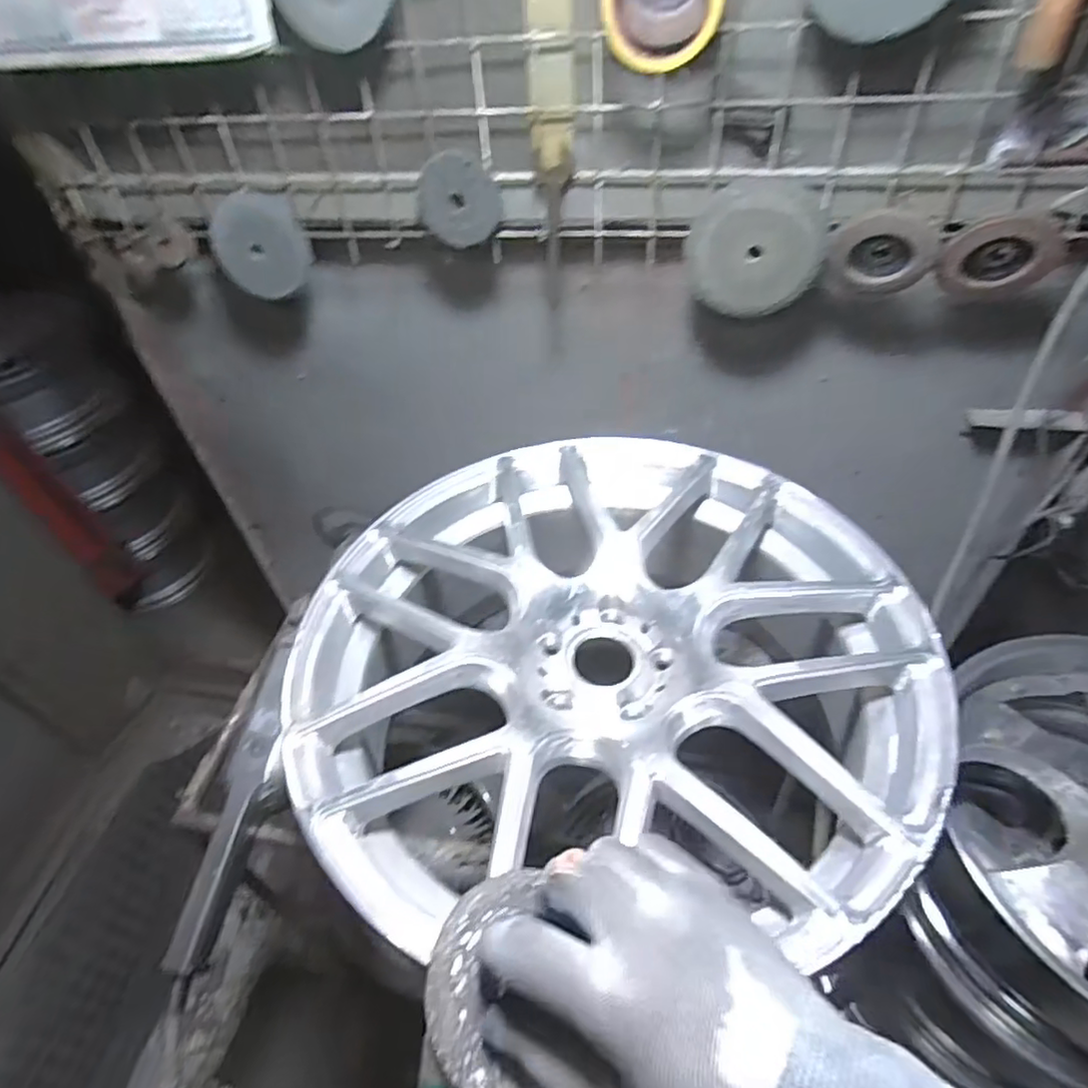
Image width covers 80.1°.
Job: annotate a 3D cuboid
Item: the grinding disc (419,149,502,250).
[{"bbox_3d":[-0.085,-0.344,0.647,0.082,0.083,0.009,1,44,6],"label":"grinding disc"}]

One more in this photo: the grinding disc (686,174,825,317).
[{"bbox_3d":[0.207,-0.288,0.635,0.125,0.122,0.012,4,45,10],"label":"grinding disc"}]

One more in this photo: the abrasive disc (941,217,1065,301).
[{"bbox_3d":[0.422,-0.263,0.603,0.089,0.074,0.031,16,48,21],"label":"abrasive disc"}]

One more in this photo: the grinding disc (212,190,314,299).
[{"bbox_3d":[-0.309,-0.329,0.715,0.100,0.099,0.024,-6,44,0],"label":"grinding disc"}]

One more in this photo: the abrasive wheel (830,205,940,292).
[{"bbox_3d":[0.322,-0.277,0.614,0.088,0.069,0.026,12,47,18],"label":"abrasive wheel"}]

